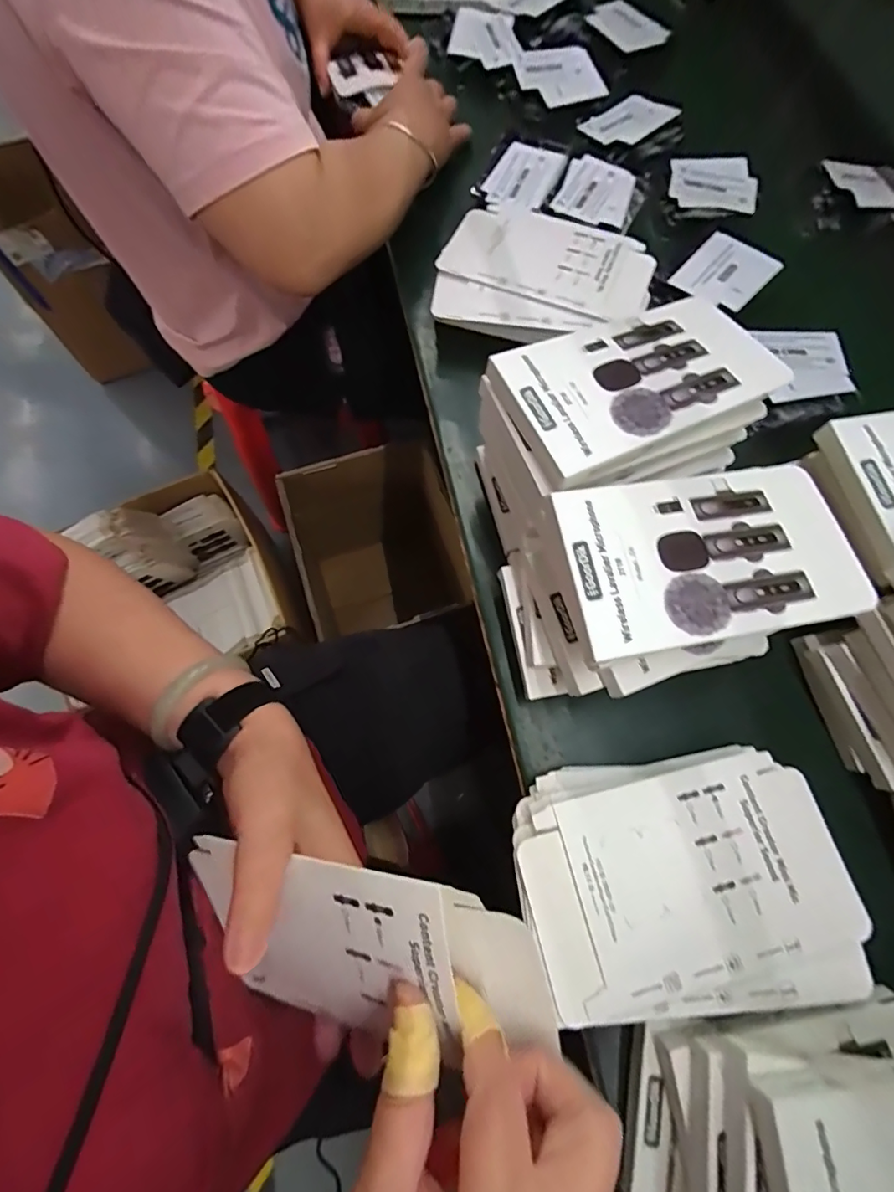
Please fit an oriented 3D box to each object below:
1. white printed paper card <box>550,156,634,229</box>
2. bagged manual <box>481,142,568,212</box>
[{"bbox_3d":[0.156,-0.420,0.511,0.074,0.004,0.080,23,76,5],"label":"white printed paper card"},{"bbox_3d":[0.086,-0.457,0.537,0.079,0.008,0.093,21,78,18],"label":"bagged manual"}]

